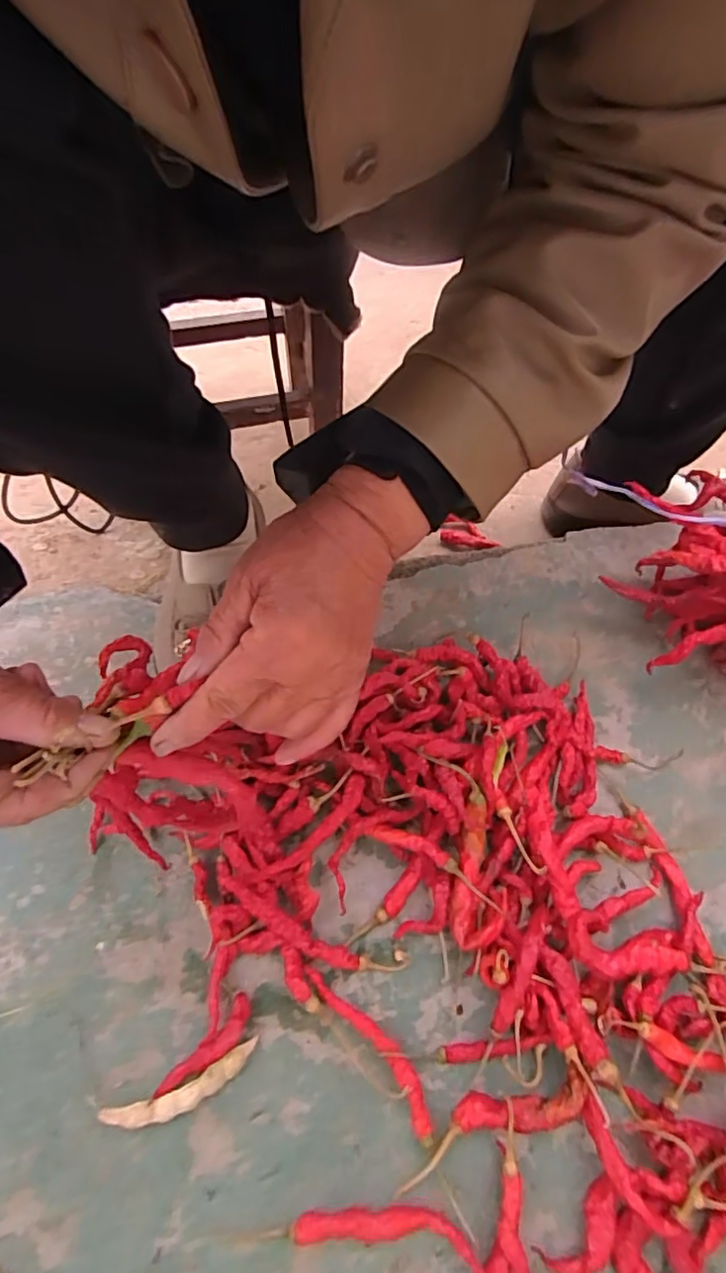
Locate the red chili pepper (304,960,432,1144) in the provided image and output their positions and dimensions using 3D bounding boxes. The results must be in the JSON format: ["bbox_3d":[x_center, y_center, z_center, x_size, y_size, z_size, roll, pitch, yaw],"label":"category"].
[{"bbox_3d":[0.004,0.224,0.327,0.017,0.011,0.099,-37,66,-18],"label":"red chili pepper"}]

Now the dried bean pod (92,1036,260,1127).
[{"bbox_3d":[-0.096,0.244,0.316,0.080,0.014,0.017,-20,61,-10],"label":"dried bean pod"}]

